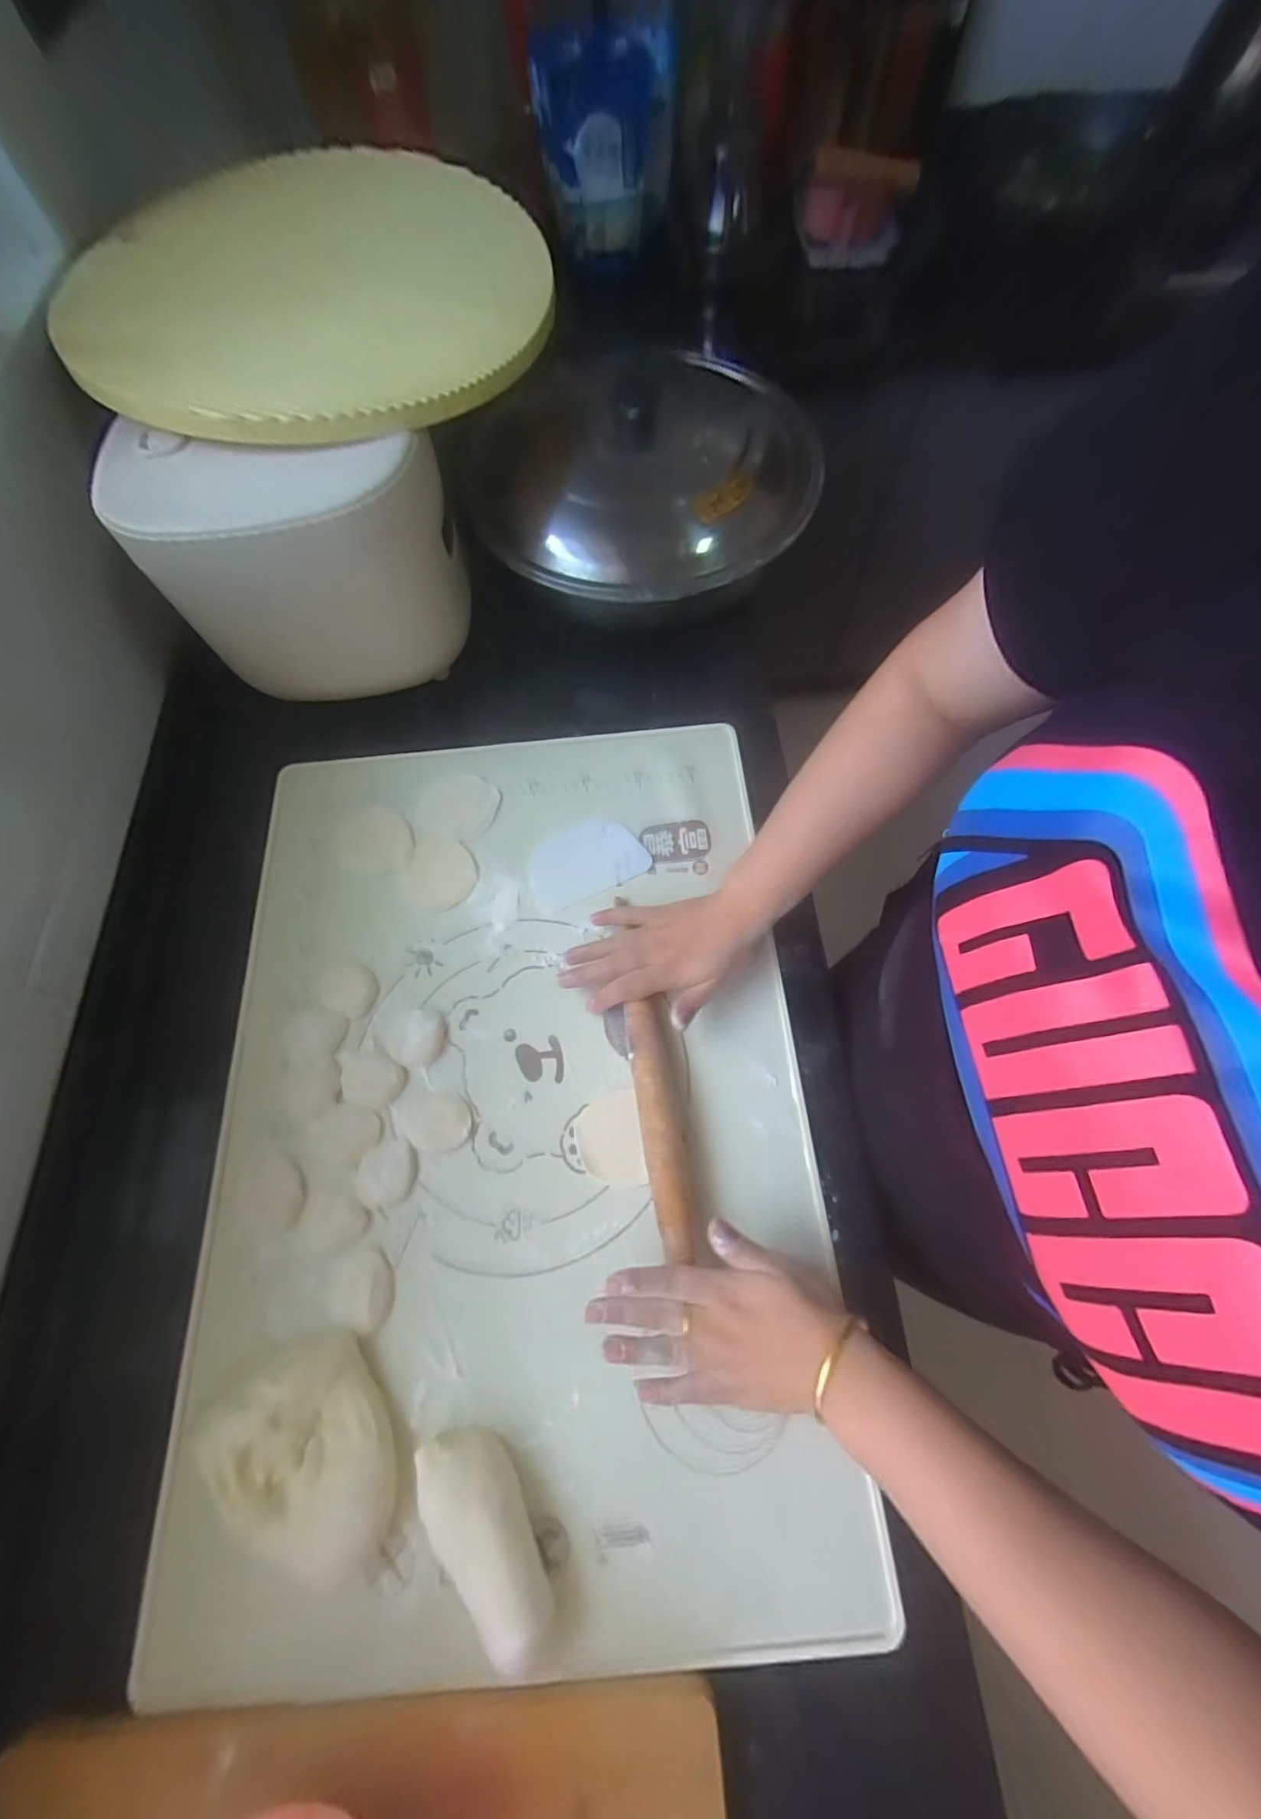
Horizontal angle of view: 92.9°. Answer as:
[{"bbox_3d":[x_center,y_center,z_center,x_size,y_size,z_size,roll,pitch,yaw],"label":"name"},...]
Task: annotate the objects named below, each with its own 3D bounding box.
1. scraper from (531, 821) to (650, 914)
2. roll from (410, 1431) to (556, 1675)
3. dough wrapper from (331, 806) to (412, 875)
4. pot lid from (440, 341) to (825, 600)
[{"bbox_3d":[-0.041,-0.045,0.533,0.103,0.005,0.069,-24,69,-2],"label":"scraper"},{"bbox_3d":[-0.080,0.361,0.348,0.043,0.036,0.111,-34,71,-11],"label":"roll"},{"bbox_3d":[-0.233,-0.064,0.543,0.071,0.004,0.064,4,69,3],"label":"dough wrapper"},{"bbox_3d":[0.021,-0.424,0.547,0.315,0.073,0.328,-1,68,2],"label":"pot lid"}]

